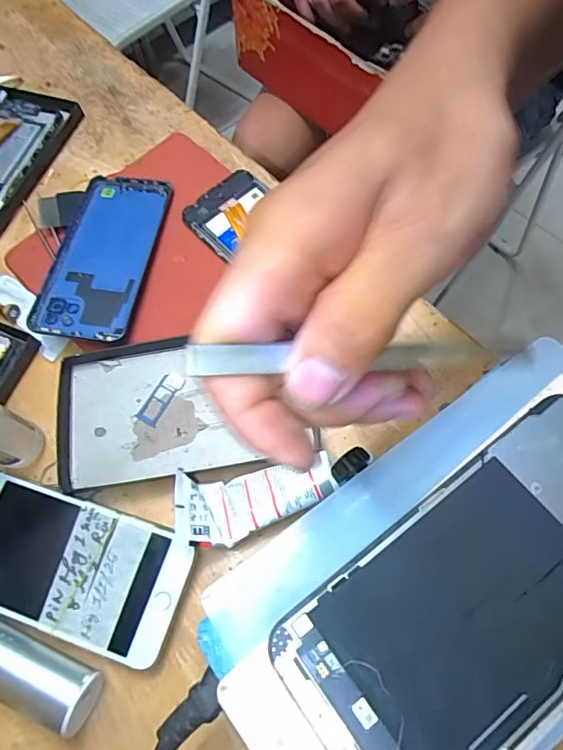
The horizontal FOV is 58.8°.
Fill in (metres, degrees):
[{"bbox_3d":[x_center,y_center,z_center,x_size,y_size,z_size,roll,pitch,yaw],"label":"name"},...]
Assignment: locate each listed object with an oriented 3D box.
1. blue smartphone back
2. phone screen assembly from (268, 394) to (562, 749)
[{"bbox_3d":[-0.147,-0.100,0.410,0.078,0.012,0.159,8,68,6],"label":"blue smartphone back"},{"bbox_3d":[0.076,0.077,0.182,0.155,0.005,0.073,-37,71,-11],"label":"phone screen assembly"}]

